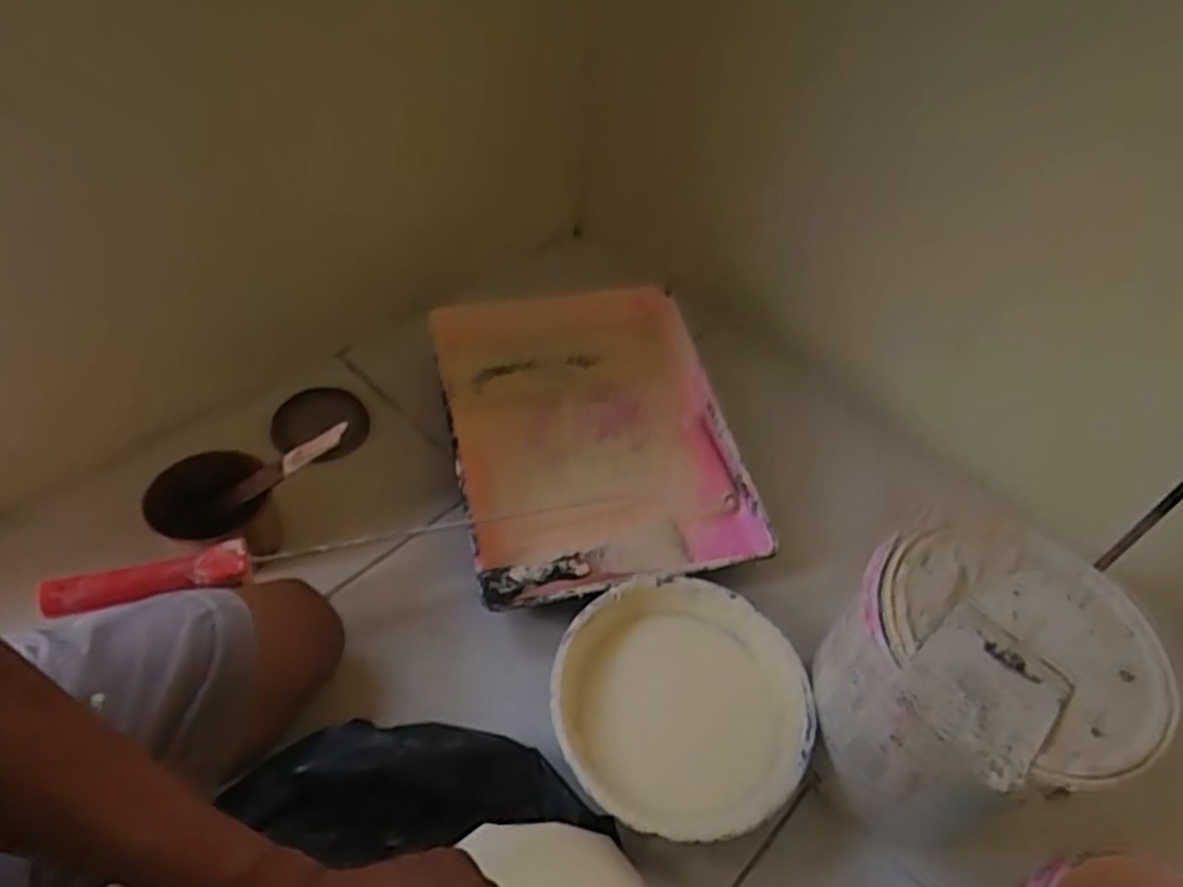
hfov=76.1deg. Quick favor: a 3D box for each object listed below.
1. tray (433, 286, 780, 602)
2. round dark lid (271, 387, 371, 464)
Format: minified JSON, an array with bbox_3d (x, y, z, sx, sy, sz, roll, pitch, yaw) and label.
[{"bbox_3d":[0.000,-0.013,0.773,0.277,0.063,0.360,-8,51,-13],"label":"tray"},{"bbox_3d":[-0.286,-0.024,0.806,0.100,0.021,0.091,2,59,-3],"label":"round dark lid"}]

